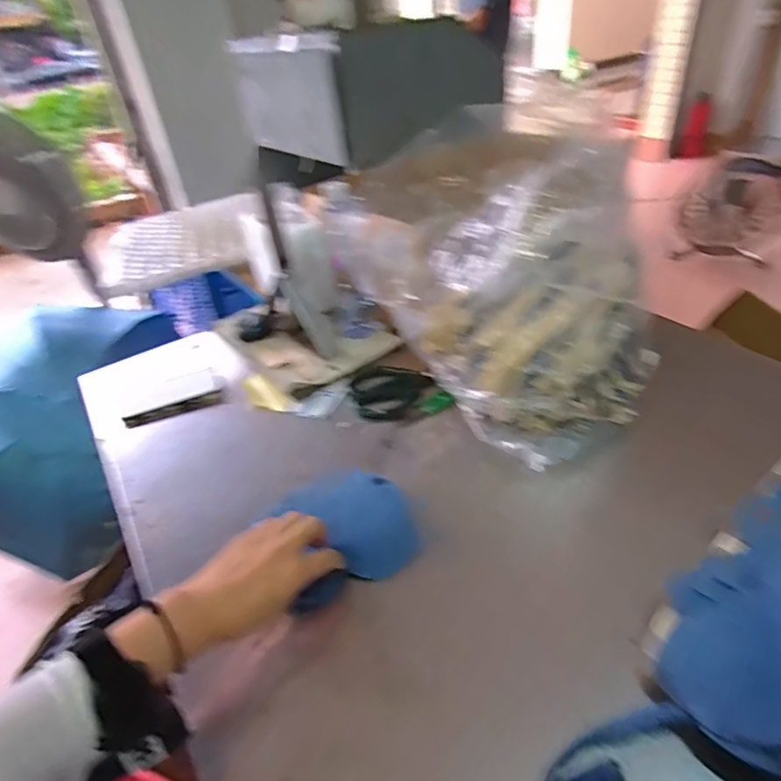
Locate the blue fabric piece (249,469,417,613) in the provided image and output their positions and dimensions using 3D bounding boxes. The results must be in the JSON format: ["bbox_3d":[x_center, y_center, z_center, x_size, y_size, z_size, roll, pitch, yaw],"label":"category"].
[{"bbox_3d":[-0.053,0.144,0.531,0.150,0.044,0.127,-19,39,-15],"label":"blue fabric piece"}]

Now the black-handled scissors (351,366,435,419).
[{"bbox_3d":[-0.008,-0.002,0.733,0.105,0.016,0.118,-30,42,-27],"label":"black-handled scissors"}]

